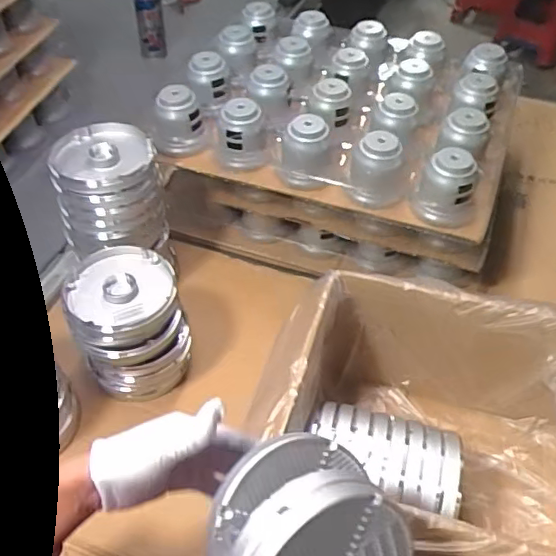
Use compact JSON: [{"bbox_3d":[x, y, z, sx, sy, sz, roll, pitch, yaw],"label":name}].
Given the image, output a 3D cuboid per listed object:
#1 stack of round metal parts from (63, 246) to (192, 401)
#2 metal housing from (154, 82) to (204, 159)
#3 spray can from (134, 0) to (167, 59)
[{"bbox_3d":[-0.198,0.060,0.777,0.138,0.165,0.147,-13,50,-13],"label":"stack of round metal parts"},{"bbox_3d":[-0.153,-0.239,0.876,0.076,0.078,0.076,-5,48,-6],"label":"metal housing"},{"bbox_3d":[-0.297,-0.598,1.332,0.067,0.189,0.064,-10,49,-11],"label":"spray can"}]

